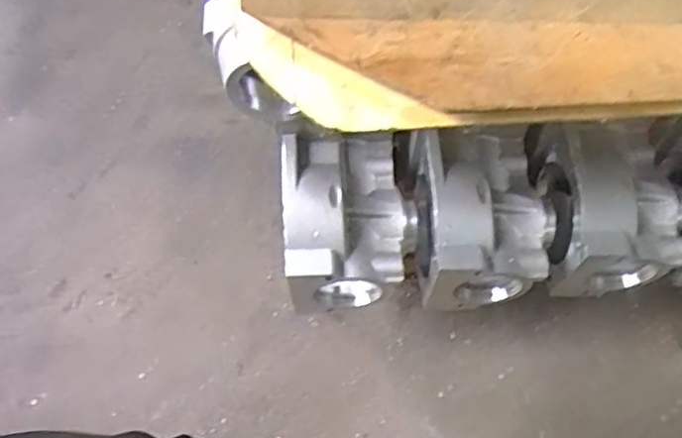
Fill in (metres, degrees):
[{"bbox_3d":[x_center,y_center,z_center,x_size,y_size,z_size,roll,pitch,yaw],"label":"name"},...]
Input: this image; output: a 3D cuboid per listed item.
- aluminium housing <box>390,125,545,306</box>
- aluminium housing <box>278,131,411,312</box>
[{"bbox_3d":[0.157,-0.002,0.759,0.155,0.125,0.175,-5,65,-5],"label":"aluminium housing"},{"bbox_3d":[0.007,-0.002,0.752,0.145,0.127,0.176,-6,65,-5],"label":"aluminium housing"}]

